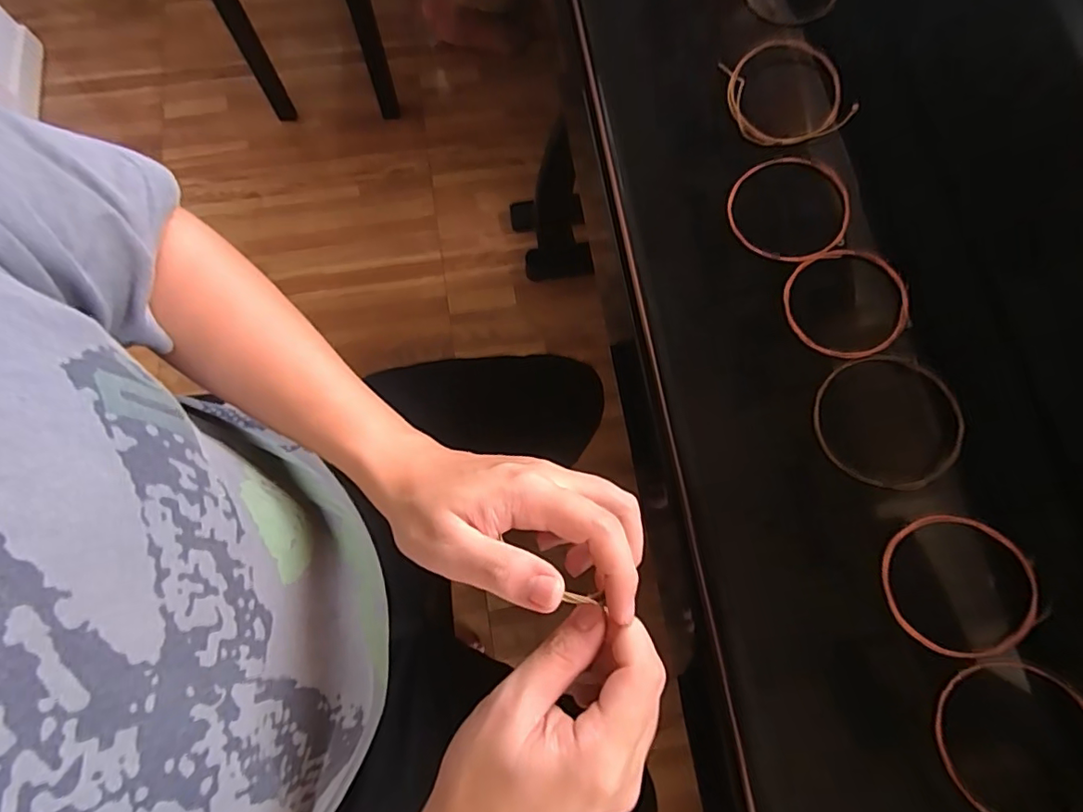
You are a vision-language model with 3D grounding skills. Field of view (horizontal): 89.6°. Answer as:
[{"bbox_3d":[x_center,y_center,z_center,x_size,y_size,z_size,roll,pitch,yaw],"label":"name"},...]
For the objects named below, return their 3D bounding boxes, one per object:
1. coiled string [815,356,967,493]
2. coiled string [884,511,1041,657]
[{"bbox_3d":[0.191,0.008,0.303,0.073,0.009,0.077,-2,74,12],"label":"coiled string"},{"bbox_3d":[0.218,0.093,0.286,0.069,0.009,0.072,-10,81,14],"label":"coiled string"}]

